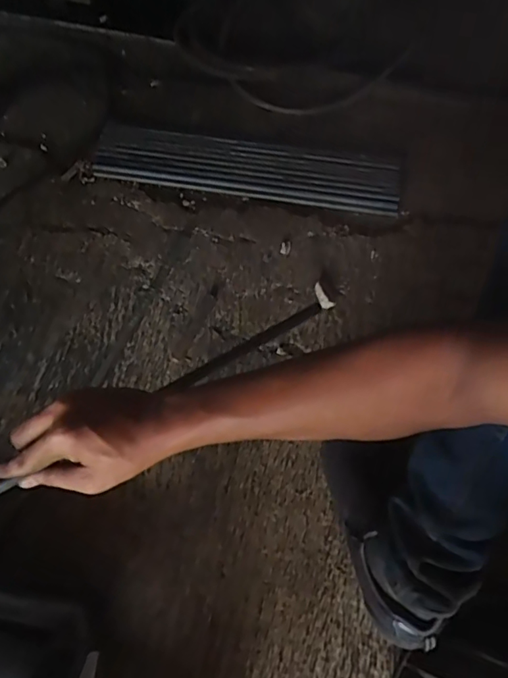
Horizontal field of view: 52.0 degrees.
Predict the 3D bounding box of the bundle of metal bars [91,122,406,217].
[{"bbox_3d":[-0.004,-0.291,0.874,0.505,0.027,0.113,9,64,1],"label":"bundle of metal bars"}]

